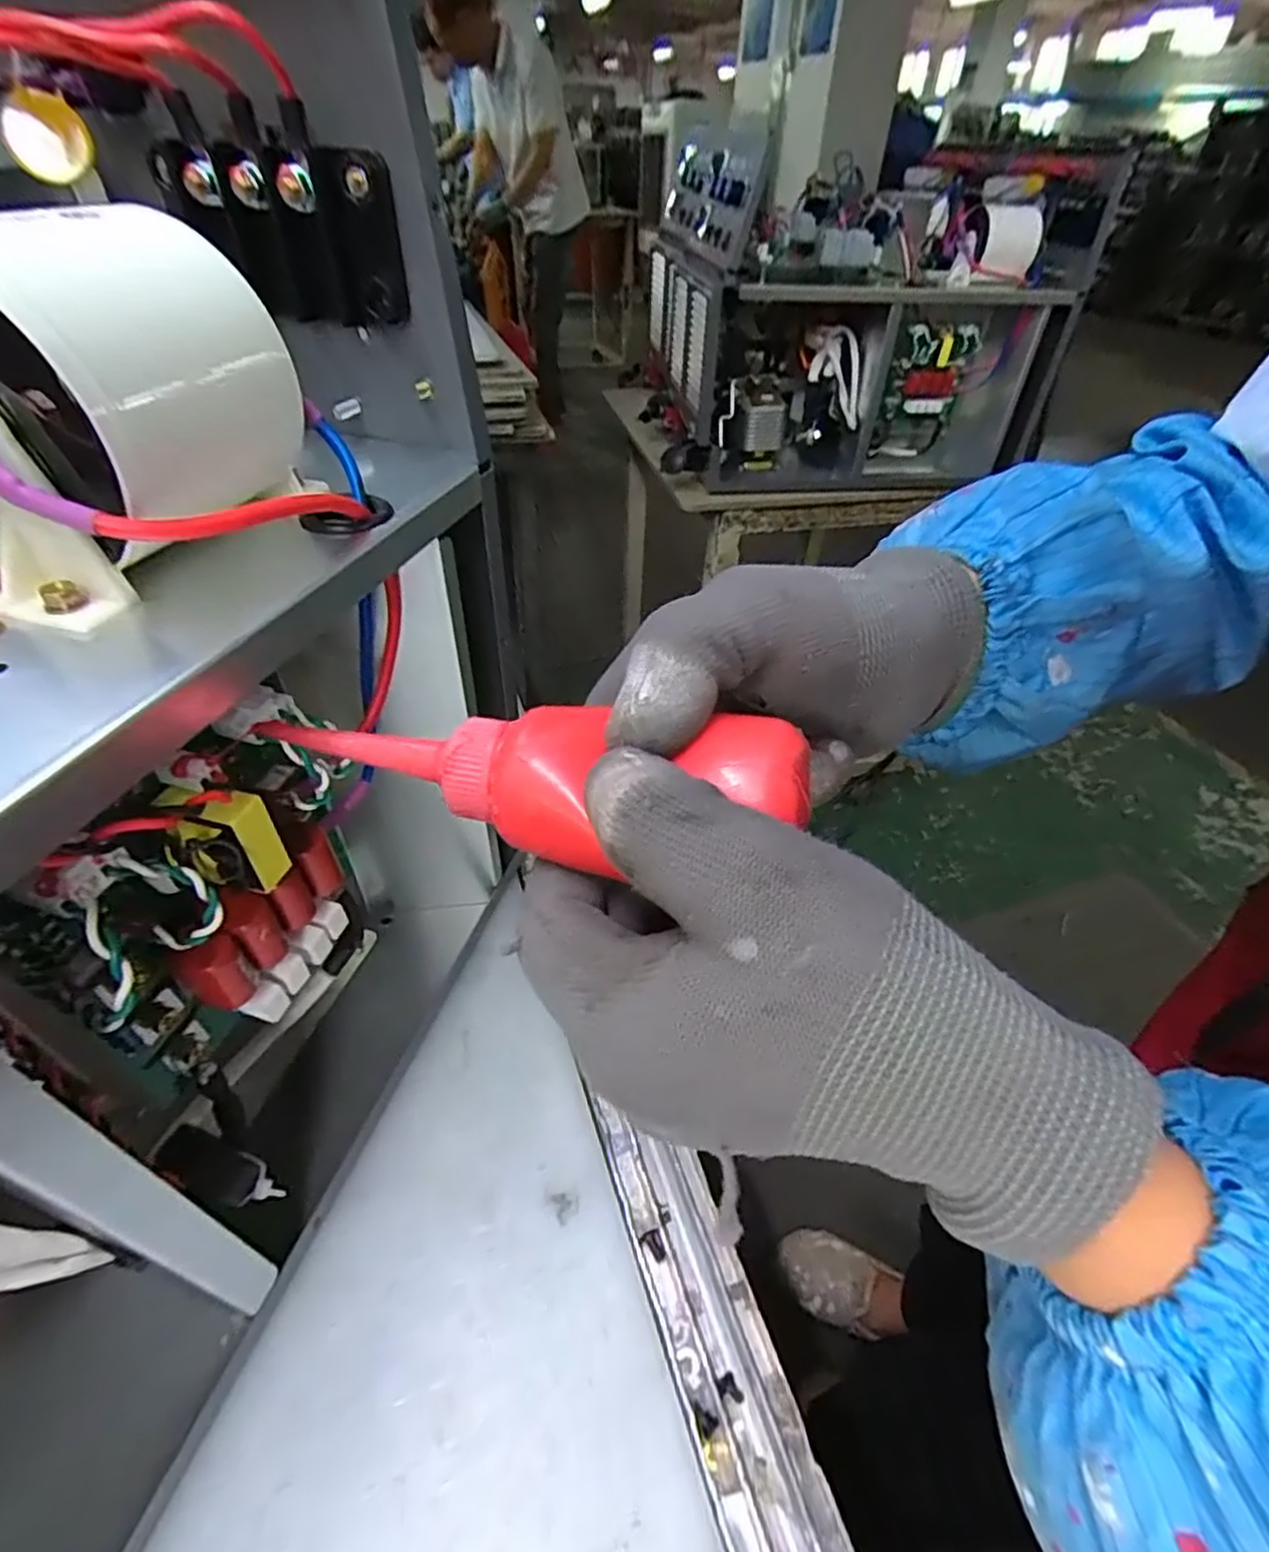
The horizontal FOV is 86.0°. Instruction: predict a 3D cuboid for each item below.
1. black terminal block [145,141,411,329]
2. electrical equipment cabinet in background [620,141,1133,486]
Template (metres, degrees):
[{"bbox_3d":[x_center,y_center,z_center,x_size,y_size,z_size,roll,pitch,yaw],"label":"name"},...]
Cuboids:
[{"bbox_3d":[-0.128,-0.191,0.242,0.086,0.047,0.018,8,43,6],"label":"black terminal block"},{"bbox_3d":[0.310,-0.716,1.064,0.555,0.354,0.450,-3,43,-7],"label":"electrical equipment cabinet in background"}]

